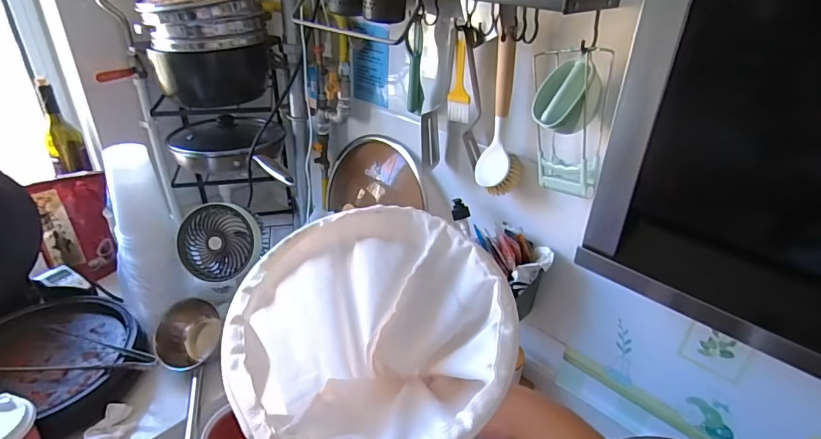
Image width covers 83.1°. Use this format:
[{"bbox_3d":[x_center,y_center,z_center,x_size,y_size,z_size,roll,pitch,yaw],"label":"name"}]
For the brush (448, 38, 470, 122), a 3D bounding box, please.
[{"bbox_3d":[0.078,-0.211,0.721,0.011,0.122,0.041,-25,41,-38],"label":"brush"}]

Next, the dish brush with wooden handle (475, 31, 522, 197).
[{"bbox_3d":[0.141,-0.145,0.688,0.069,0.229,0.040,12,32,15],"label":"dish brush with wooden handle"}]

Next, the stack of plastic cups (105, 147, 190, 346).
[{"bbox_3d":[-0.449,0.041,0.779,0.100,0.326,0.088,-19,37,-32],"label":"stack of plastic cups"}]

